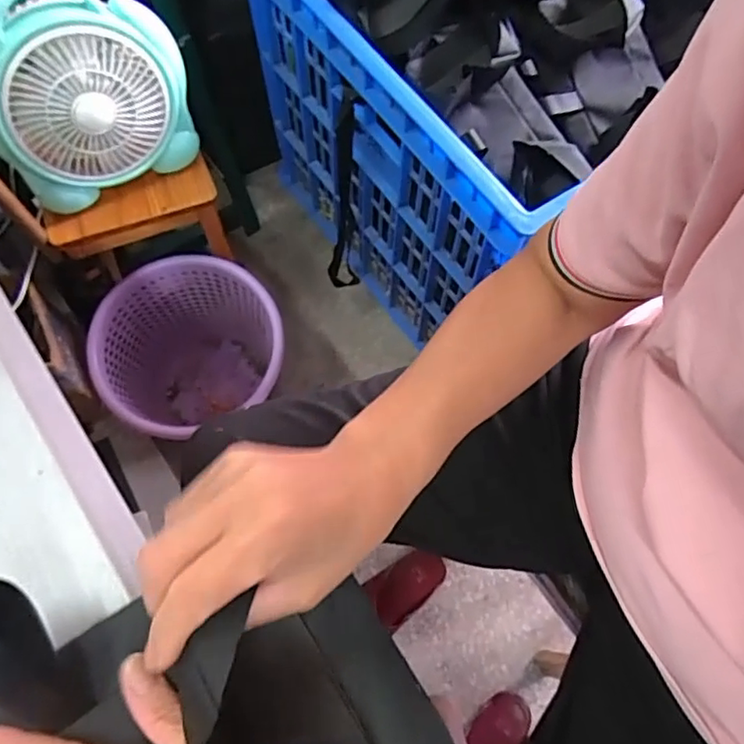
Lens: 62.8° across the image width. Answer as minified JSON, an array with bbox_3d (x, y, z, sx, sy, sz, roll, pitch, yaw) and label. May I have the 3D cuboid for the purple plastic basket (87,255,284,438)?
[{"bbox_3d":[-0.283,0.002,1.020,0.275,0.314,0.252,1,65,-2],"label":"purple plastic basket"}]

